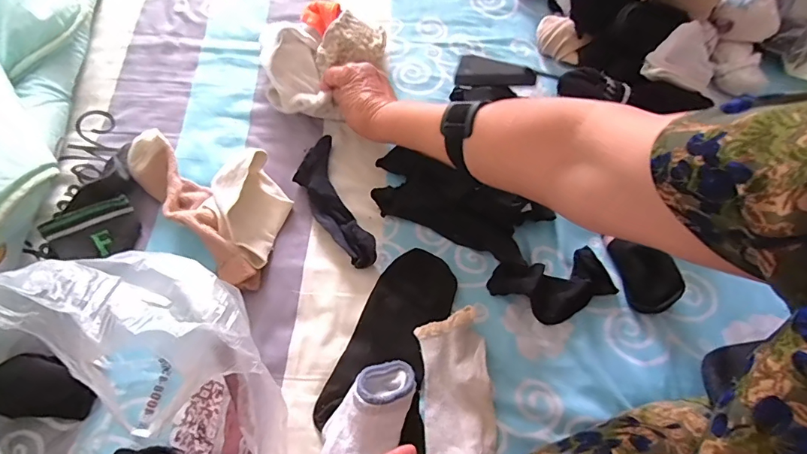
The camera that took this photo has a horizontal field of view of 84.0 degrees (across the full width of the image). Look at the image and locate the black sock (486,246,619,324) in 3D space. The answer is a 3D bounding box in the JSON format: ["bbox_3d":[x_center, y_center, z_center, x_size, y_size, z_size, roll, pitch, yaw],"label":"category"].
[{"bbox_3d":[0.153,0.060,0.456,0.123,0.029,0.066,-10,66,-3],"label":"black sock"}]

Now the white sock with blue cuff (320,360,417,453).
[{"bbox_3d":[-0.046,0.200,0.384,0.060,0.044,0.182,24,69,11],"label":"white sock with blue cuff"}]

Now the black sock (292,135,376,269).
[{"bbox_3d":[-0.081,-0.028,0.502,0.051,0.024,0.169,-22,68,-8],"label":"black sock"}]

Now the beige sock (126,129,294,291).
[{"bbox_3d":[-0.203,-0.041,0.490,0.204,0.059,0.109,42,73,17],"label":"beige sock"}]

